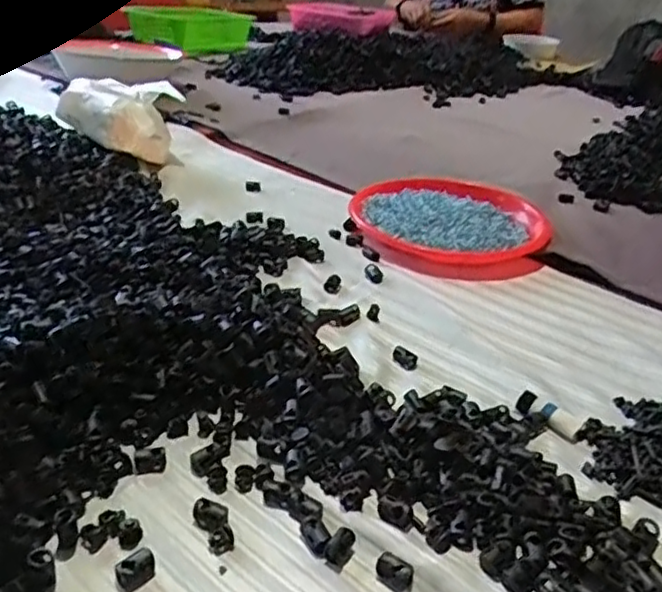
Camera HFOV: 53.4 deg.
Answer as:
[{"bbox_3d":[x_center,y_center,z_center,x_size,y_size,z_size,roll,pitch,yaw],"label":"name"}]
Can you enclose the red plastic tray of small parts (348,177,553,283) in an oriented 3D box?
[{"bbox_3d":[0.137,-0.093,0.777,0.216,0.029,0.230,8,30,6],"label":"red plastic tray of small parts"}]

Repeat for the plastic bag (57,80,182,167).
[{"bbox_3d":[-0.279,-0.236,0.874,0.123,0.087,0.157,-22,39,-38],"label":"plastic bag"}]

